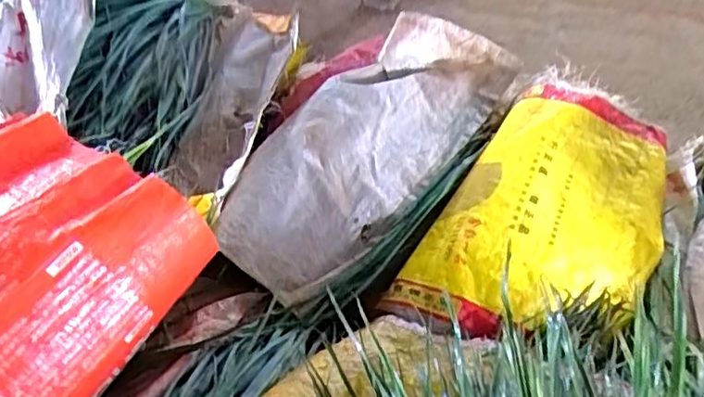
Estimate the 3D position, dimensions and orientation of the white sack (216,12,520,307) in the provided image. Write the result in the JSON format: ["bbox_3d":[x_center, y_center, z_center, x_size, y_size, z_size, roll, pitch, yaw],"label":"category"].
[{"bbox_3d":[0.033,-0.095,0.904,0.228,0.104,0.584,24,52,29],"label":"white sack"}]

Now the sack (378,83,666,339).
[{"bbox_3d":[0.271,0.015,0.836,0.272,0.076,0.484,21,51,26],"label":"sack"}]

